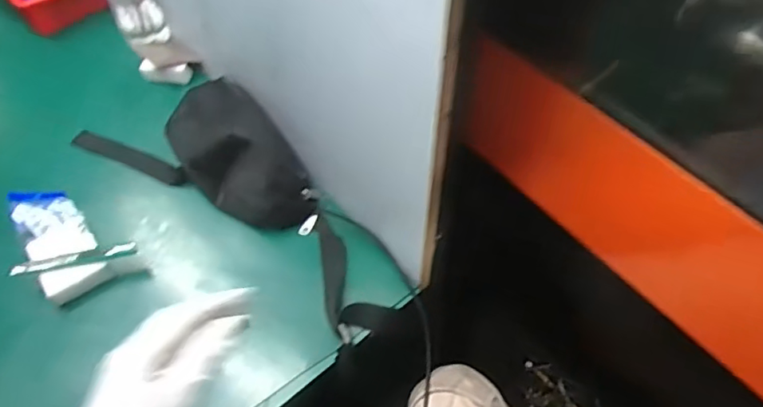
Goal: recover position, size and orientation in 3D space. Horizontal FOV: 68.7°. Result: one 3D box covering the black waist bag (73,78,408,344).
[{"bbox_3d":[-0.191,-0.037,0.755,0.548,0.087,0.187,33,61,22],"label":"black waist bag"}]

